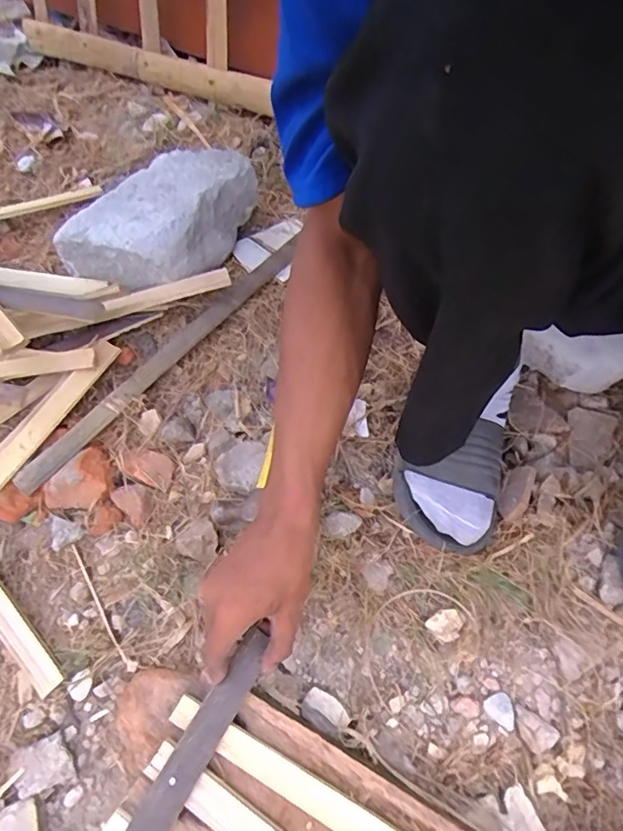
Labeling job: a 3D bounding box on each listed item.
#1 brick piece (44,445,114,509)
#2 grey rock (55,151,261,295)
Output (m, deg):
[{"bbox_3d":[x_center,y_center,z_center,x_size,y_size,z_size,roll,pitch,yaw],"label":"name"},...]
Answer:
[{"bbox_3d":[-0.239,0.066,0.529,0.054,0.026,0.071,37,68,19],"label":"brick piece"},{"bbox_3d":[-0.183,-0.245,0.663,0.138,0.089,0.236,29,67,16],"label":"grey rock"}]

